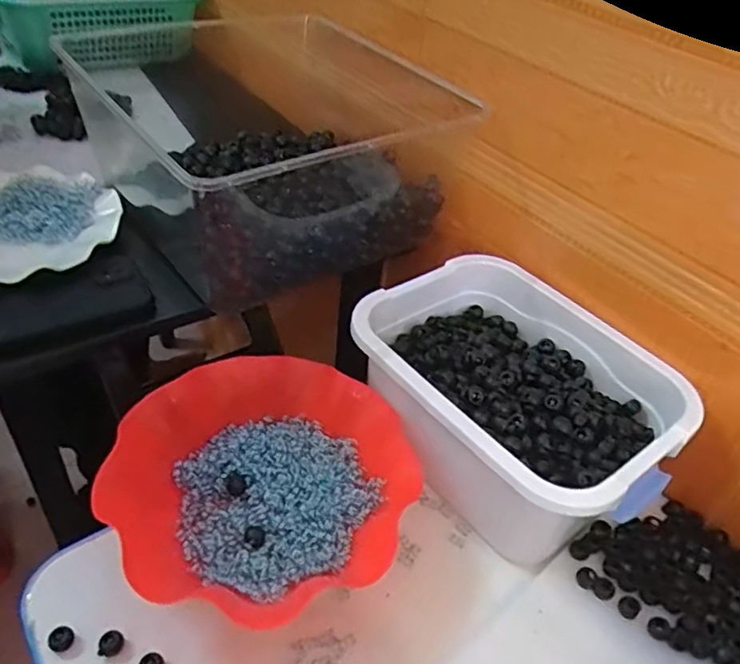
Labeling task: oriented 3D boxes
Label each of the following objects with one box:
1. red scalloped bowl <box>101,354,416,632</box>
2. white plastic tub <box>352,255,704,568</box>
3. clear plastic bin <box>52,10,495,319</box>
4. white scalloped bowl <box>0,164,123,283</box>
[{"bbox_3d":[-0.079,0.115,0.486,0.220,0.064,0.204,4,41,-4],"label":"red scalloped bowl"},{"bbox_3d":[0.120,0.059,0.531,0.195,0.111,0.246,-25,51,-31],"label":"white plastic tub"},{"bbox_3d":[-0.087,-0.187,0.623,0.294,0.143,0.281,-22,49,-29],"label":"clear plastic bin"},{"bbox_3d":[-0.318,-0.102,0.569,0.161,0.039,0.173,4,41,-4],"label":"white scalloped bowl"}]

